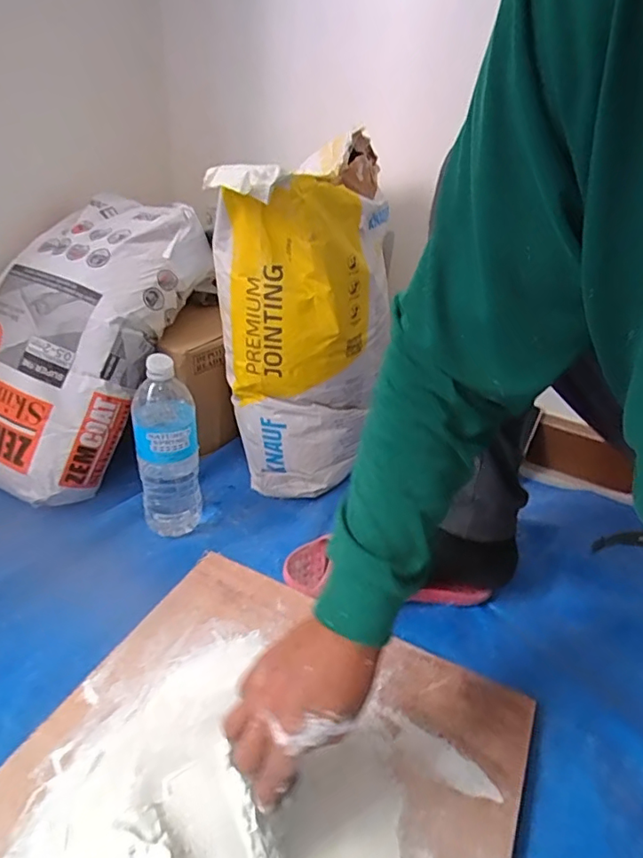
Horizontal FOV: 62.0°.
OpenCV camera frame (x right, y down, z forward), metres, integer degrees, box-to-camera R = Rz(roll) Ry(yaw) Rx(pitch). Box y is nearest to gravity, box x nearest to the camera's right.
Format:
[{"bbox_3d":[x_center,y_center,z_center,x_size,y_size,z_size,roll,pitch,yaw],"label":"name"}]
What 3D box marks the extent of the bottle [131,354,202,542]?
[{"bbox_3d":[-0.203,0.028,0.706,0.075,0.257,0.063,-6,34,-15],"label":"bottle"}]

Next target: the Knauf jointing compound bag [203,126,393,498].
[{"bbox_3d":[-0.029,-0.151,0.788,0.233,0.445,0.227,0,33,-6],"label":"Knauf jointing compound bag"}]

